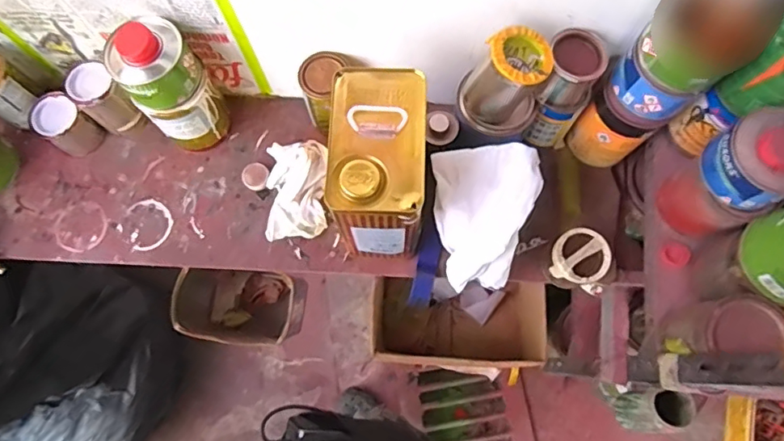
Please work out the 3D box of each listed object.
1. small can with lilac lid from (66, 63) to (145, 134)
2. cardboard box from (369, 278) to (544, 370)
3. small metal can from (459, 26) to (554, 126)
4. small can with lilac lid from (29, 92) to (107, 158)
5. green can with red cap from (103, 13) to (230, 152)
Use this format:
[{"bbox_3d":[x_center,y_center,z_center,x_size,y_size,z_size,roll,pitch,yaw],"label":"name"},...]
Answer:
[{"bbox_3d":[-0.427,-0.183,0.793,0.068,0.096,0.078,-37,78,-10],"label":"small can with lilac lid"},{"bbox_3d":[0.152,0.239,1.285,0.367,0.188,0.224,2,74,0],"label":"cardboard box"},{"bbox_3d":[0.141,-0.177,0.654,0.083,0.114,0.076,0,74,0],"label":"small metal can"},{"bbox_3d":[-0.493,-0.144,0.805,0.070,0.062,0.066,0,74,0],"label":"small can with lilac lid"},{"bbox_3d":[-0.303,-0.179,0.740,0.096,0.208,0.100,0,74,0],"label":"green can with red cap"}]

